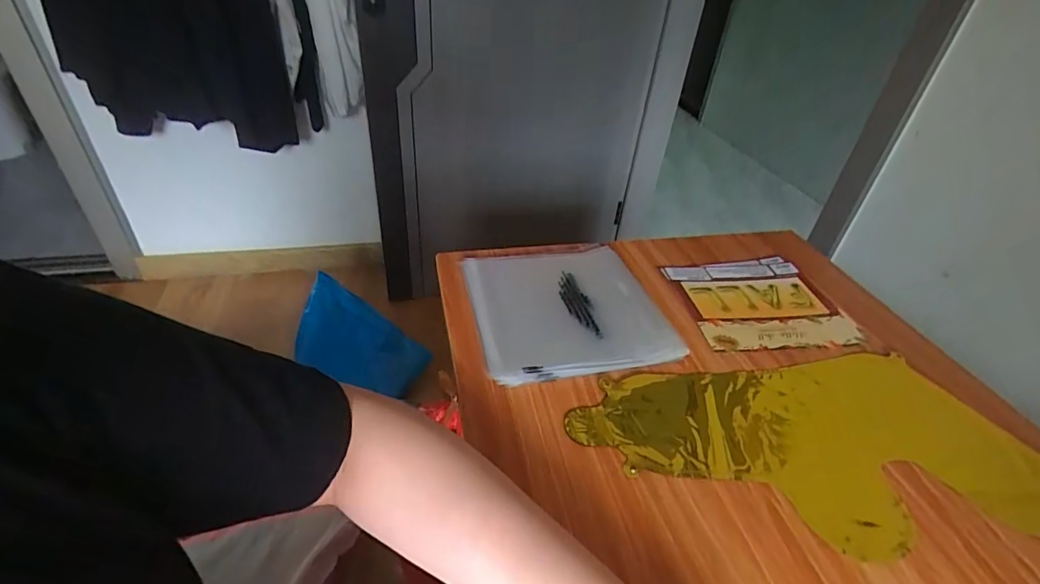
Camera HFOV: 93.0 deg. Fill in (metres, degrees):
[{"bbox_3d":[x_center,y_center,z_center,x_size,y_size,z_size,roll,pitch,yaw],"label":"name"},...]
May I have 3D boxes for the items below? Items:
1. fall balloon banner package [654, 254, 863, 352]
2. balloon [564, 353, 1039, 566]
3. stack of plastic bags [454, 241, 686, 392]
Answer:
[{"bbox_3d":[0.294,0.011,0.613,0.187,0.009,0.163,-4,39,-10],"label":"fall balloon banner package"},{"bbox_3d":[0.264,0.139,0.450,0.419,0.007,0.193,-1,38,-7],"label":"balloon"},{"bbox_3d":[0.059,0.012,0.576,0.227,0.020,0.213,-6,39,-13],"label":"stack of plastic bags"}]

